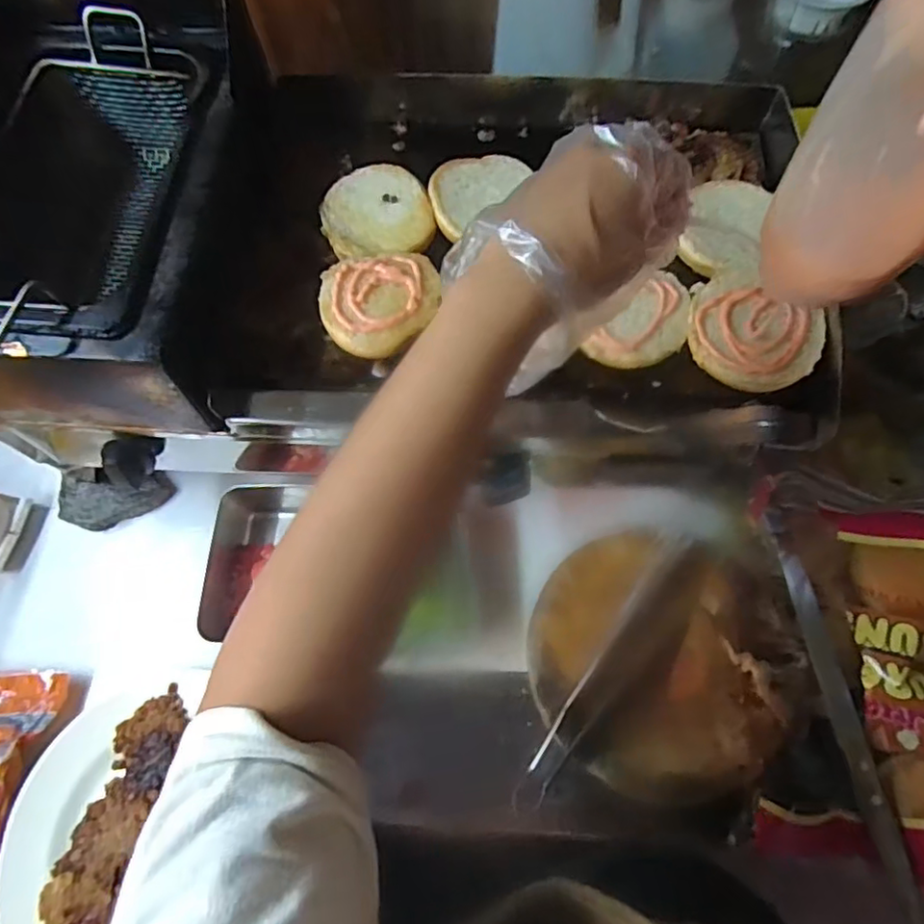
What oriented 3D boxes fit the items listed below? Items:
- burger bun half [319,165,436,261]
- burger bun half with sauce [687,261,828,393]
[{"bbox_3d":[-0.068,-0.196,0.479,0.084,0.017,0.085,-10,68,-3],"label":"burger bun half"},{"bbox_3d":[0.198,-0.091,0.411,0.090,0.017,0.082,0,68,1],"label":"burger bun half with sauce"}]

